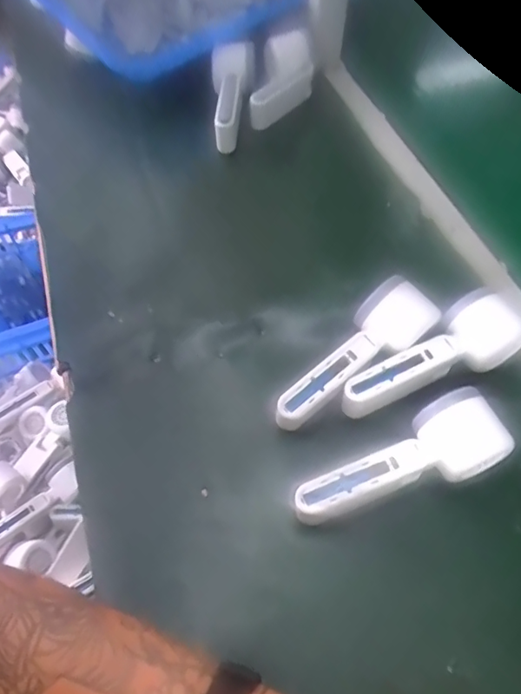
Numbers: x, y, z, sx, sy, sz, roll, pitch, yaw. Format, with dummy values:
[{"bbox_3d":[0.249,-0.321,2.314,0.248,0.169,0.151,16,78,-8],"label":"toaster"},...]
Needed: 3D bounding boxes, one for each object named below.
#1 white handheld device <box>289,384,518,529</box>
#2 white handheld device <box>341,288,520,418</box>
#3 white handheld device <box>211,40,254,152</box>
[{"bbox_3d":[0.103,0.094,0.373,0.157,0.054,0.058,-25,61,-15],"label":"white handheld device"},{"bbox_3d":[0.142,0.013,0.418,0.156,0.053,0.052,-27,61,-16],"label":"white handheld device"},{"bbox_3d":[-0.040,-0.318,0.635,0.048,0.048,0.155,5,73,3],"label":"white handheld device"}]

